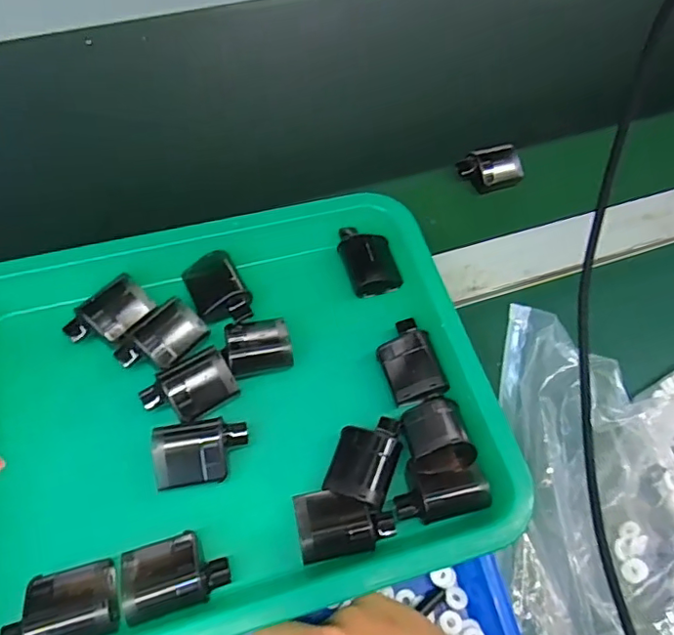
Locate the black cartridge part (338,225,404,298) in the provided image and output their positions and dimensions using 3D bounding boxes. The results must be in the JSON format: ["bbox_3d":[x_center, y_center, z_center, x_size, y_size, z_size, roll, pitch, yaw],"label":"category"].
[{"bbox_3d":[0.022,-0.045,0.415,0.036,0.020,0.060,-19,65,-14],"label":"black cartridge part"}]

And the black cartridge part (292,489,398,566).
[{"bbox_3d":[0.005,0.118,0.325,0.054,0.019,0.037,-8,63,-8],"label":"black cartridge part"}]

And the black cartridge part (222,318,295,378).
[{"bbox_3d":[-0.053,0.020,0.378,0.046,0.029,0.039,-9,63,-9],"label":"black cartridge part"}]

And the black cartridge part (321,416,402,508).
[{"bbox_3d":[0.018,0.086,0.346,0.038,0.023,0.055,19,62,6],"label":"black cartridge part"}]

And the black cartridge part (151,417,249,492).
[{"bbox_3d":[-0.081,0.085,0.343,0.054,0.033,0.035,-8,63,-8],"label":"black cartridge part"}]

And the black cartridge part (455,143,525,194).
[{"bbox_3d":[0.141,-0.135,0.517,0.054,0.029,0.034,-15,64,-12],"label":"black cartridge part"}]

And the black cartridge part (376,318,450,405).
[{"bbox_3d":[0.049,0.028,0.377,0.037,0.014,0.057,-16,62,-10],"label":"black cartridge part"}]

